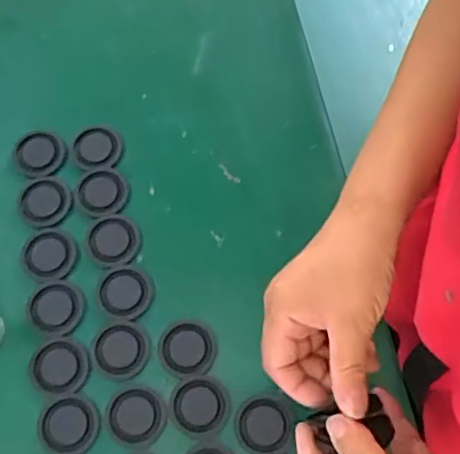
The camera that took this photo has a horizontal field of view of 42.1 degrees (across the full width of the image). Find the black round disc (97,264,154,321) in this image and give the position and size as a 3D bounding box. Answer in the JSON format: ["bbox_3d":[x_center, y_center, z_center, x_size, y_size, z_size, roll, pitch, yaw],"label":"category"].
[{"bbox_3d":[-0.087,0.054,0.497,0.044,0.004,0.046,0,70,0],"label":"black round disc"}]

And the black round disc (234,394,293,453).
[{"bbox_3d":[0.026,0.152,0.459,0.043,0.004,0.043,0,70,0],"label":"black round disc"}]

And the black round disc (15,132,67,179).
[{"bbox_3d":[-0.172,-0.067,0.539,0.044,0.005,0.047,0,70,0],"label":"black round disc"}]

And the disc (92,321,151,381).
[{"bbox_3d":[-0.087,0.098,0.478,0.044,0.004,0.045,0,70,0],"label":"disc"}]

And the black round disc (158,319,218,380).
[{"bbox_3d":[-0.034,0.097,0.478,0.045,0.004,0.045,0,70,0],"label":"black round disc"}]

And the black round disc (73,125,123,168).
[{"bbox_3d":[-0.120,-0.073,0.541,0.042,0.004,0.040,0,70,0],"label":"black round disc"}]

